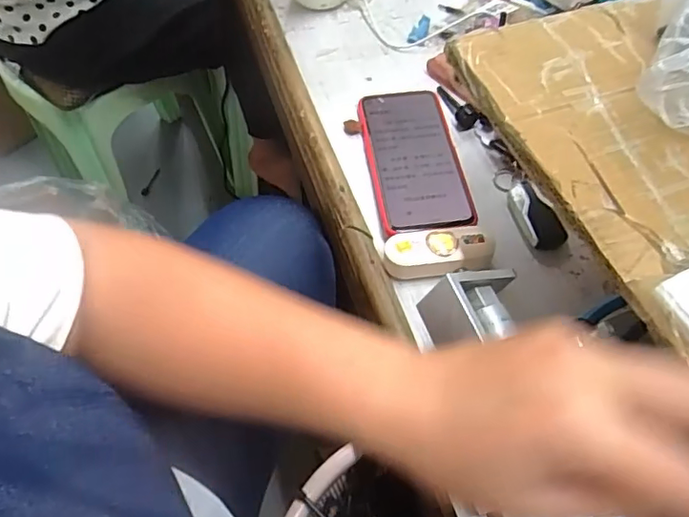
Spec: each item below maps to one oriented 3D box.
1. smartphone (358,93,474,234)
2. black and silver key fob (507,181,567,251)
[{"bbox_3d":[0.060,-0.088,0.474,0.075,0.016,0.160,-7,61,-4],"label":"smartphone"},{"bbox_3d":[0.159,-0.035,0.450,0.032,0.010,0.061,-13,62,-8],"label":"black and silver key fob"}]

